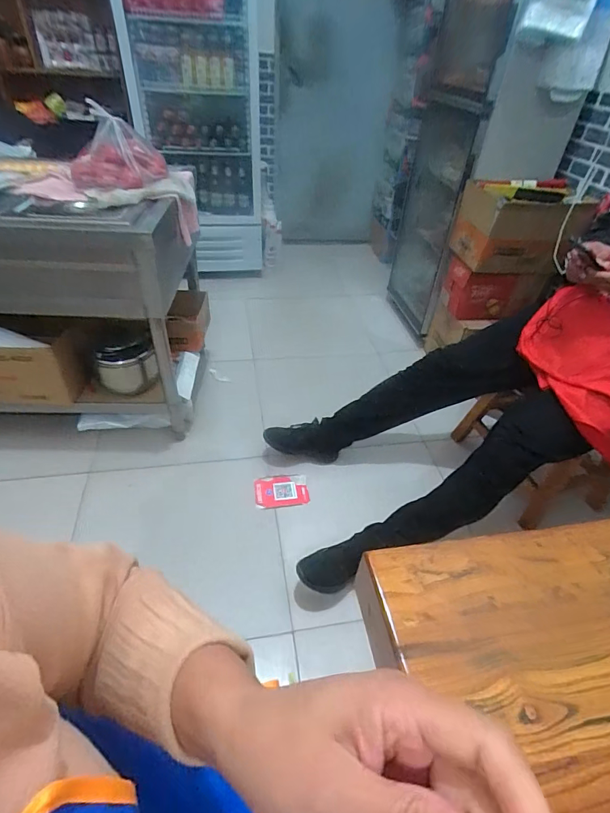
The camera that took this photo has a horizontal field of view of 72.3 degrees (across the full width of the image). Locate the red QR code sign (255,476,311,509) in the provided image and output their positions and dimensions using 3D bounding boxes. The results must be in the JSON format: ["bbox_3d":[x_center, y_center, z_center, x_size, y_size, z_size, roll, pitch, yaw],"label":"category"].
[{"bbox_3d":[-0.076,0.284,1.404,0.183,0.025,0.124,1,41,-13],"label":"red QR code sign"}]

